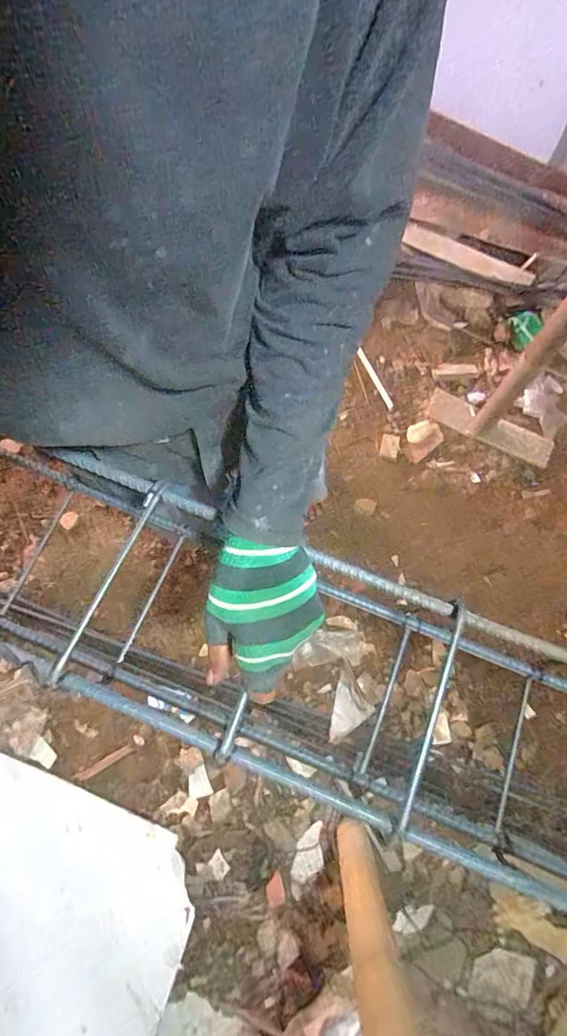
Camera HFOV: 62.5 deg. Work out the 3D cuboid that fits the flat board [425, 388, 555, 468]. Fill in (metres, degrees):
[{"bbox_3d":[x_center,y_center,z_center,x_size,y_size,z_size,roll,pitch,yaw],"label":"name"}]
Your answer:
[{"bbox_3d":[0.634,-0.280,1.433,0.390,0.025,0.109,25,78,7],"label":"flat board"}]

